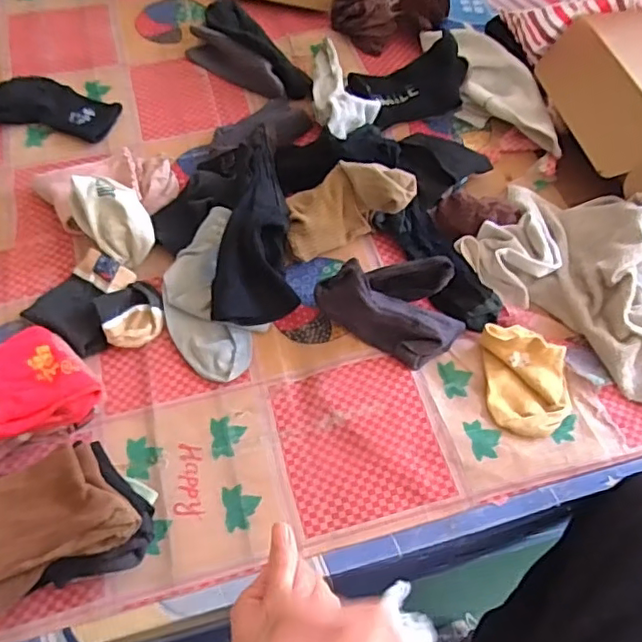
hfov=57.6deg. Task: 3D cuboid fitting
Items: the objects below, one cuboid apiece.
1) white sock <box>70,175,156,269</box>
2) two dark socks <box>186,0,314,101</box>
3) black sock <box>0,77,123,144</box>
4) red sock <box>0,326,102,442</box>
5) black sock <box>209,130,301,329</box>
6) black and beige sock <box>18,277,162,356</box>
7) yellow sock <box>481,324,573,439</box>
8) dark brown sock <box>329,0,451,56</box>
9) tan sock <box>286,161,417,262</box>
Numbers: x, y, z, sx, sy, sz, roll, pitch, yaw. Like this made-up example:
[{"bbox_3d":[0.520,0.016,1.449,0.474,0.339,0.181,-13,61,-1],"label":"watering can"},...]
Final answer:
[{"bbox_3d":[-0.227,-0.111,0.642,0.068,0.073,0.096,-32,66,-17],"label":"white sock"},{"bbox_3d":[-0.097,-0.368,0.805,0.097,0.046,0.215,-41,68,-20],"label":"two dark socks"},{"bbox_3d":[-0.382,-0.291,0.765,0.223,0.034,0.089,8,61,4],"label":"black sock"},{"bbox_3d":[-0.301,0.075,0.546,0.176,0.058,0.102,-23,63,-13],"label":"red sock"},{"bbox_3d":[-0.079,-0.113,0.648,0.084,0.069,0.240,-5,61,-3],"label":"black sock"},{"bbox_3d":[-0.237,-0.009,0.610,0.137,0.032,0.082,8,61,4],"label":"black and beige sock"},{"bbox_3d":[0.205,0.058,0.572,0.078,0.034,0.104,-4,61,-2],"label":"yellow sock"},{"bbox_3d":[0.102,-0.448,0.839,0.163,0.062,0.098,-12,61,-7],"label":"dark brown sock"},{"bbox_3d":[0.029,-0.128,0.650,0.139,0.082,0.081,-11,61,-7],"label":"tan sock"}]

